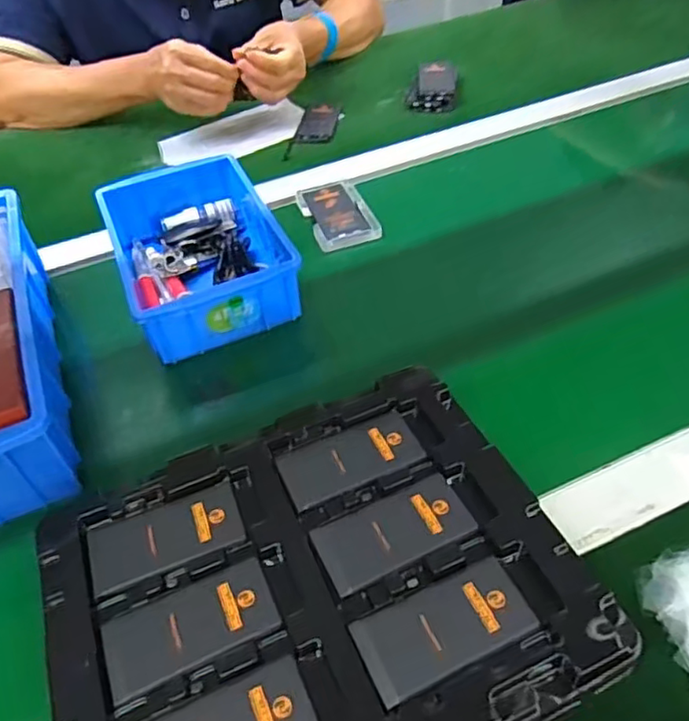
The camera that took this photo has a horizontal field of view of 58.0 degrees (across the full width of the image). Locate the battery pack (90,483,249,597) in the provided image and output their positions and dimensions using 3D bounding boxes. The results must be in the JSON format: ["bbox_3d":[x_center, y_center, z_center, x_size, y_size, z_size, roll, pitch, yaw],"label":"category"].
[{"bbox_3d":[-0.105,0.103,0.367,0.087,0.005,0.044,-20,52,-13],"label":"battery pack"}]

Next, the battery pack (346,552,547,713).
[{"bbox_3d":[0.052,0.138,0.322,0.089,0.007,0.045,-21,52,-14],"label":"battery pack"}]

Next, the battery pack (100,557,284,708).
[{"bbox_3d":[-0.082,0.142,0.333,0.089,0.005,0.045,-21,52,-14],"label":"battery pack"}]

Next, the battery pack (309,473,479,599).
[{"bbox_3d":[0.029,0.100,0.363,0.089,0.005,0.046,-21,52,-14],"label":"battery pack"}]

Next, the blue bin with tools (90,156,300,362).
[{"bbox_3d":[-0.131,-0.094,0.557,0.129,0.070,0.203,-20,52,-13],"label":"blue bin with tools"}]

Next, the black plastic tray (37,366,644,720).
[{"bbox_3d":[-0.020,0.123,0.342,0.276,0.022,0.217,-21,52,-14],"label":"black plastic tray"}]

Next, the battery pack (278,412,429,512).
[{"bbox_3d":[0.004,0.062,0.396,0.087,0.004,0.044,-21,52,-14],"label":"battery pack"}]

